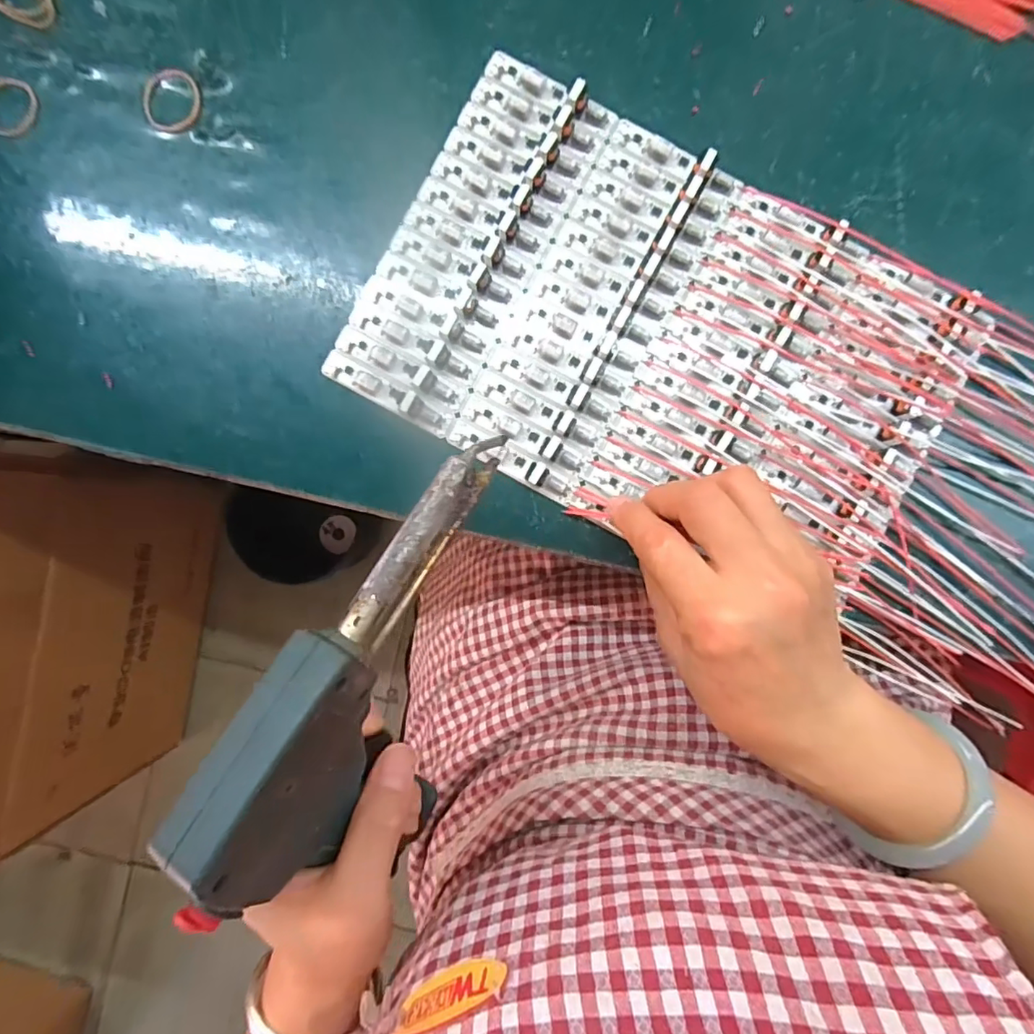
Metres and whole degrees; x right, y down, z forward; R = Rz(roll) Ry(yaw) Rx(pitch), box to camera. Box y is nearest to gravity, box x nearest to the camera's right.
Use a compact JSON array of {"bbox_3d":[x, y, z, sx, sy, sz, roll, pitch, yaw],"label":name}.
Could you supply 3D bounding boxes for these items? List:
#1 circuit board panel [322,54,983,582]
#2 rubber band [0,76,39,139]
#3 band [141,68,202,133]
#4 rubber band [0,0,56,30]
[{"bbox_3d":[0.072,-0.090,0.285,0.290,0.014,0.184,29,91,1],"label":"circuit board panel"},{"bbox_3d":[-0.268,-0.216,0.289,0.033,0.004,0.031,0,90,1],"label":"rubber band"},{"bbox_3d":[-0.179,-0.215,0.286,0.030,0.004,0.032,0,90,1],"label":"band"},{"bbox_3d":[-0.258,-0.274,0.289,0.034,0.004,0.030,15,90,1],"label":"rubber band"}]

